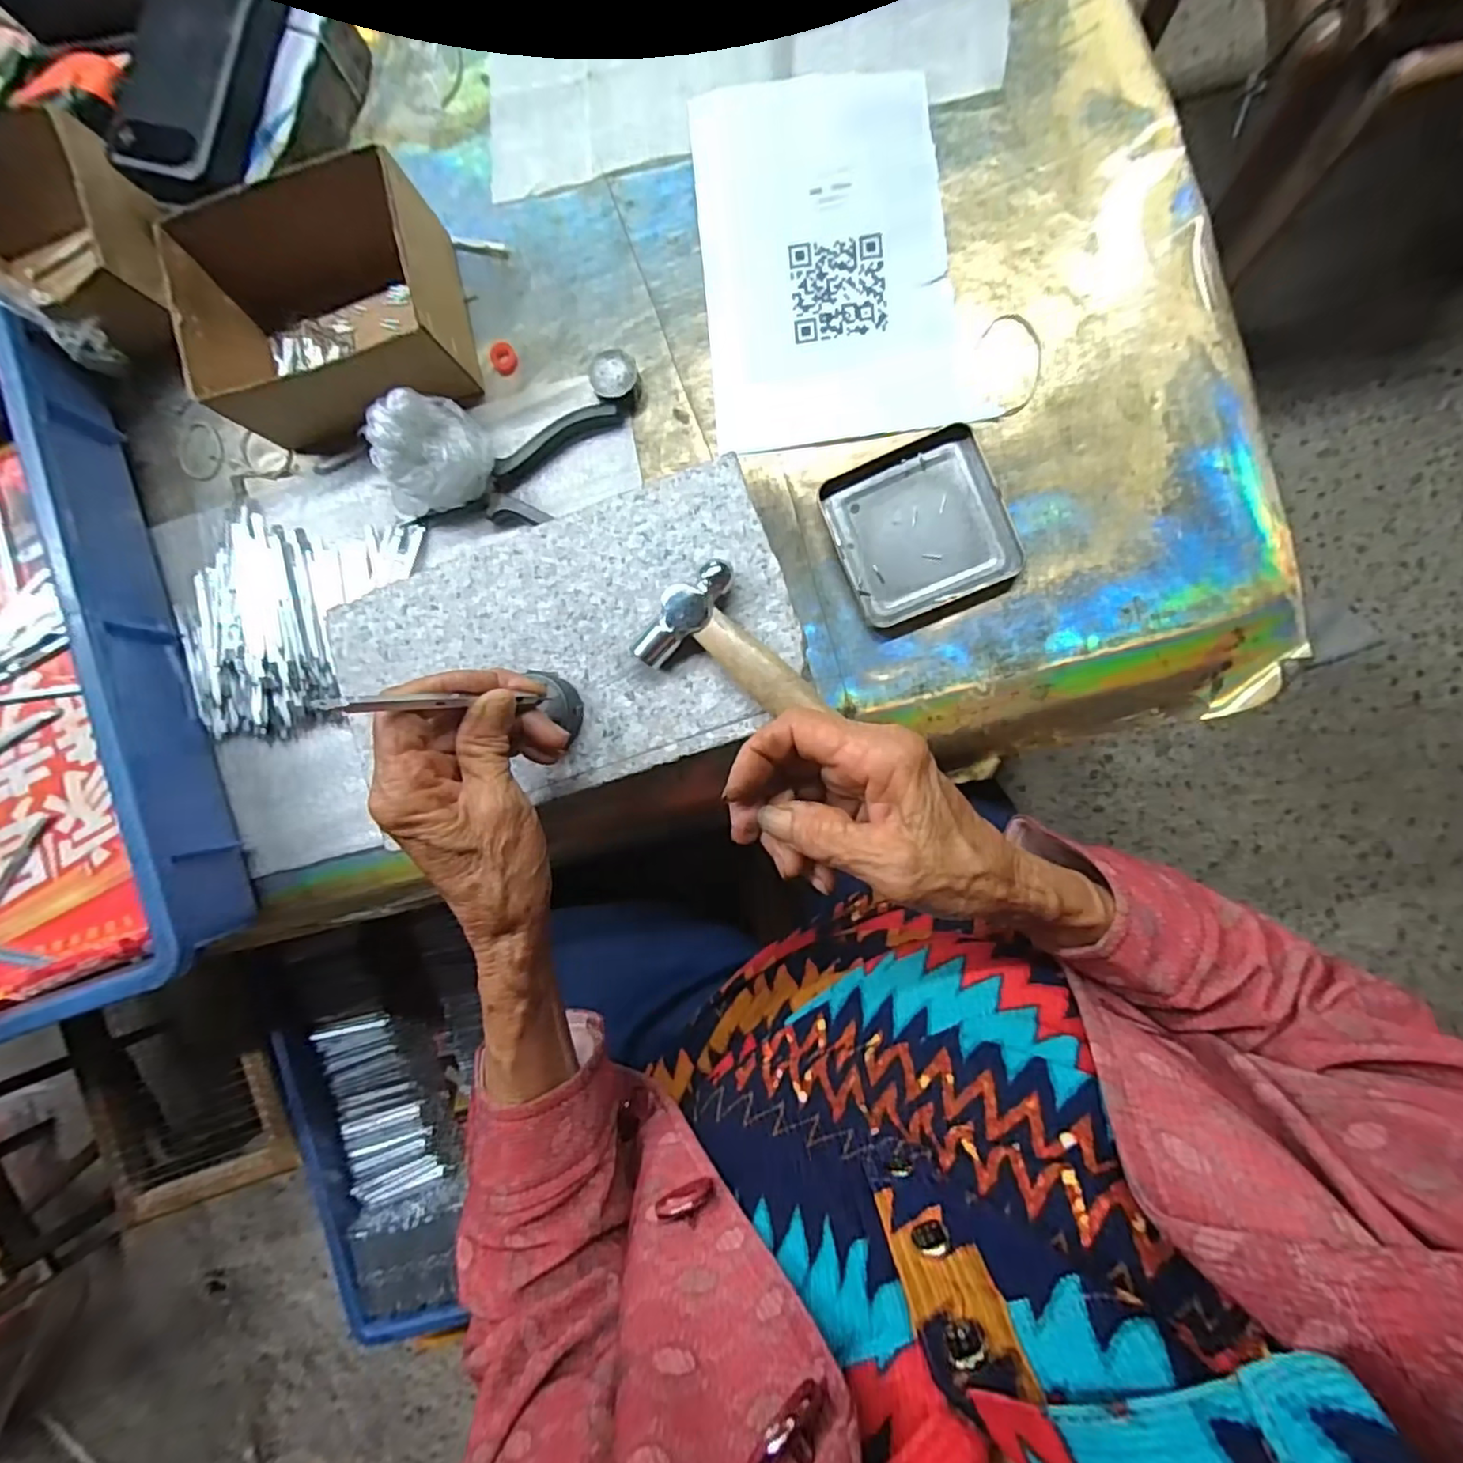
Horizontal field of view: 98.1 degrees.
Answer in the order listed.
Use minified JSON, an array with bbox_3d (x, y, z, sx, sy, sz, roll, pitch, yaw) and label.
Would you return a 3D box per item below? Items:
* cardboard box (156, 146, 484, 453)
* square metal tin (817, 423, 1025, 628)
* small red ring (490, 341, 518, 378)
[{"bbox_3d":[-0.247,-0.254,0.397,0.155,0.071,0.130,-11,87,8],"label":"cardboard box"},{"bbox_3d":[0.112,-0.121,0.378,0.095,0.016,0.095,-22,84,7],"label":"square metal tin"},{"bbox_3d":[-0.149,-0.245,0.417,0.017,0.006,0.022,-34,83,6],"label":"small red ring"}]

